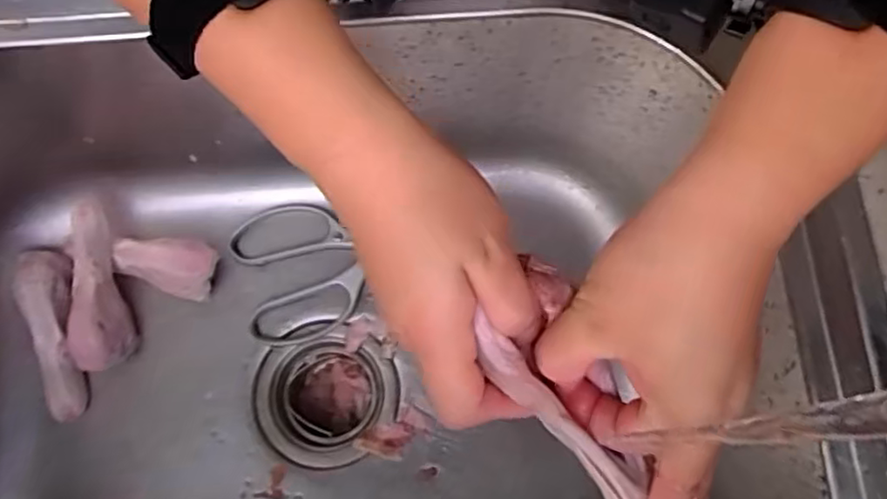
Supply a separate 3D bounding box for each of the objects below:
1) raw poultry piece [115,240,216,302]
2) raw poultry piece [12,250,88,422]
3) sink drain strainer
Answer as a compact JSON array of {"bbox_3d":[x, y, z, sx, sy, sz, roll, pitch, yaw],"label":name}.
[{"bbox_3d":[-0.215,0.010,0.508,0.077,0.044,0.041,16,76,4],"label":"raw poultry piece"},{"bbox_3d":[-0.288,0.064,0.483,0.028,0.033,0.123,-8,98,-3],"label":"raw poultry piece"},{"bbox_3d":[-0.093,0.119,0.532,0.107,0.058,0.102,0,75,0],"label":"sink drain strainer"}]

